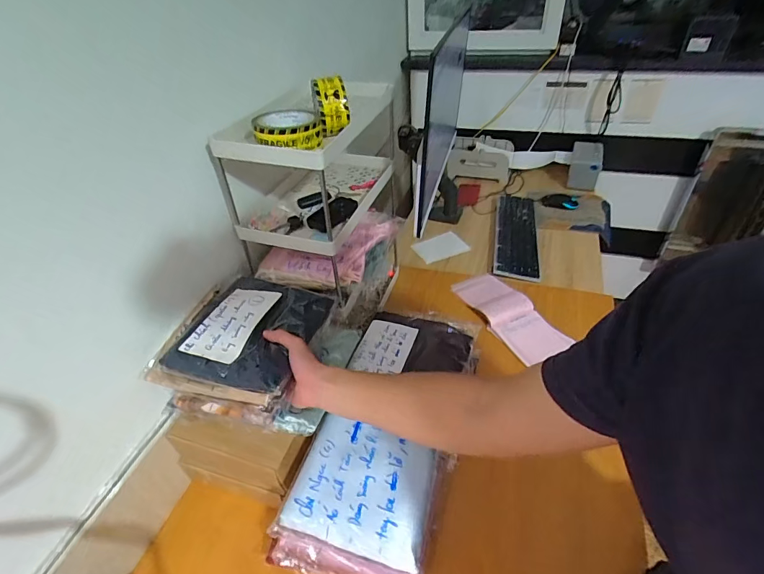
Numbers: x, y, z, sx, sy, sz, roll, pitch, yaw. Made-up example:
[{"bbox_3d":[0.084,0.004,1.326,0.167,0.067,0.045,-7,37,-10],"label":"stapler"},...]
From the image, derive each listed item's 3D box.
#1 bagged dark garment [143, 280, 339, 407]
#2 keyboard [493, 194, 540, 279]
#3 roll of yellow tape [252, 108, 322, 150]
[{"bbox_3d":[-0.220,0.072,0.657,0.226,0.049,0.217,9,43,15],"label":"bagged dark garment"},{"bbox_3d":[0.402,-0.165,1.220,0.125,0.034,0.392,7,42,12],"label":"keyboard"},{"bbox_3d":[-0.148,-0.246,0.644,0.101,0.039,0.106,-2,41,2],"label":"roll of yellow tape"}]

